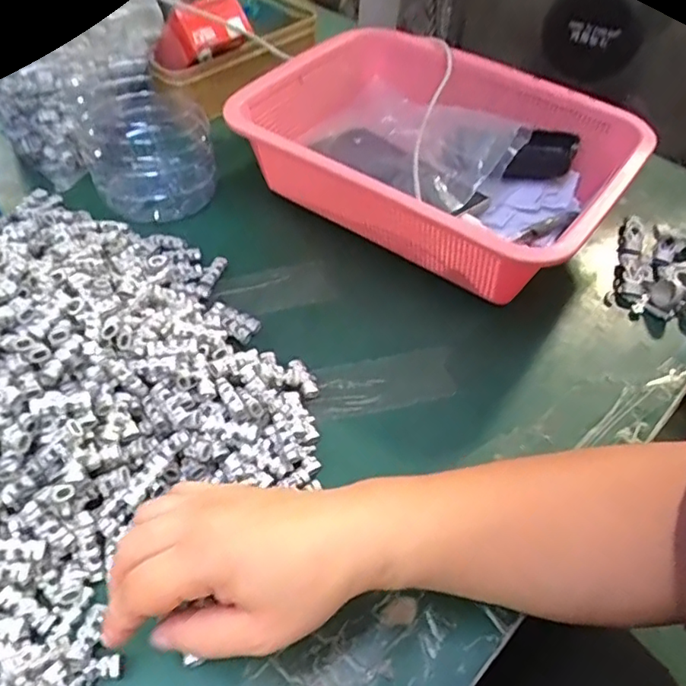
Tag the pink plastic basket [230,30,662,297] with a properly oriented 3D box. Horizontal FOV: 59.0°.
[{"bbox_3d":[0.082,-0.162,0.525,0.300,0.091,0.233,32,55,22],"label":"pink plastic basket"}]

